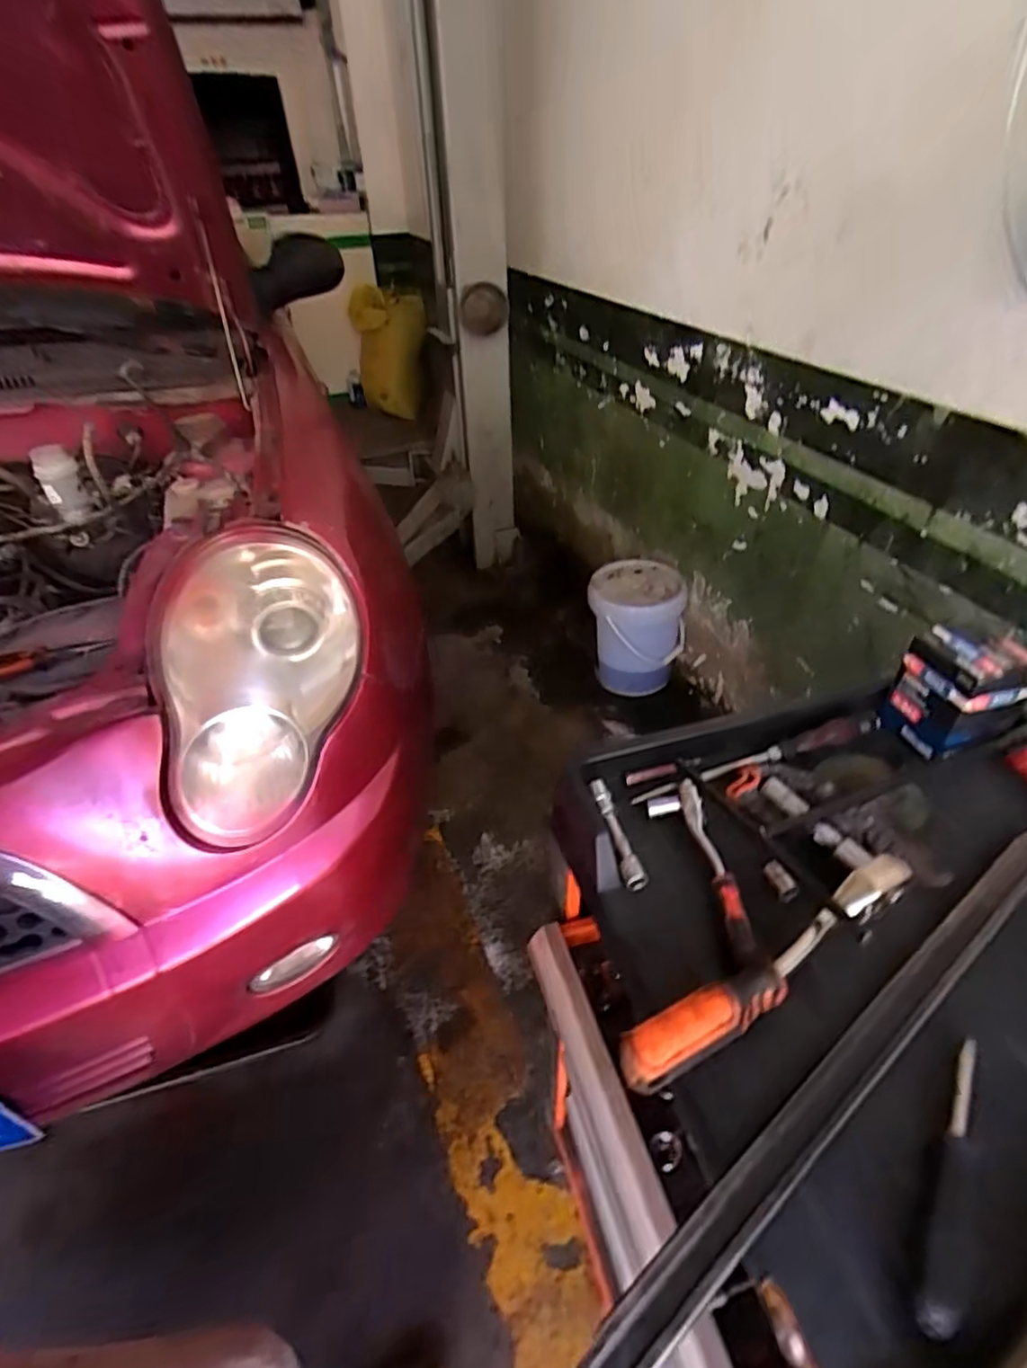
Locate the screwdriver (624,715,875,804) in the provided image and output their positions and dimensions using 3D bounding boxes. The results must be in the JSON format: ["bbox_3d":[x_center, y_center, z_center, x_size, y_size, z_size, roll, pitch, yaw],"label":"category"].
[{"bbox_3d":[0.215,0.065,0.562,0.238,0.022,0.017,-13,41,-13],"label":"screwdriver"}]

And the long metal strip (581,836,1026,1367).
[{"bbox_3d":[0.216,0.214,0.383,0.458,0.009,0.027,-27,46,-27],"label":"long metal strip"}]

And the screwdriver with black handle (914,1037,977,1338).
[{"bbox_3d":[0.227,0.254,0.332,0.019,0.021,0.144,23,46,27],"label":"screwdriver with black handle"}]

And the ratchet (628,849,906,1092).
[{"bbox_3d":[0.167,0.180,0.405,0.234,0.034,0.031,-21,43,-22],"label":"ratchet"}]

